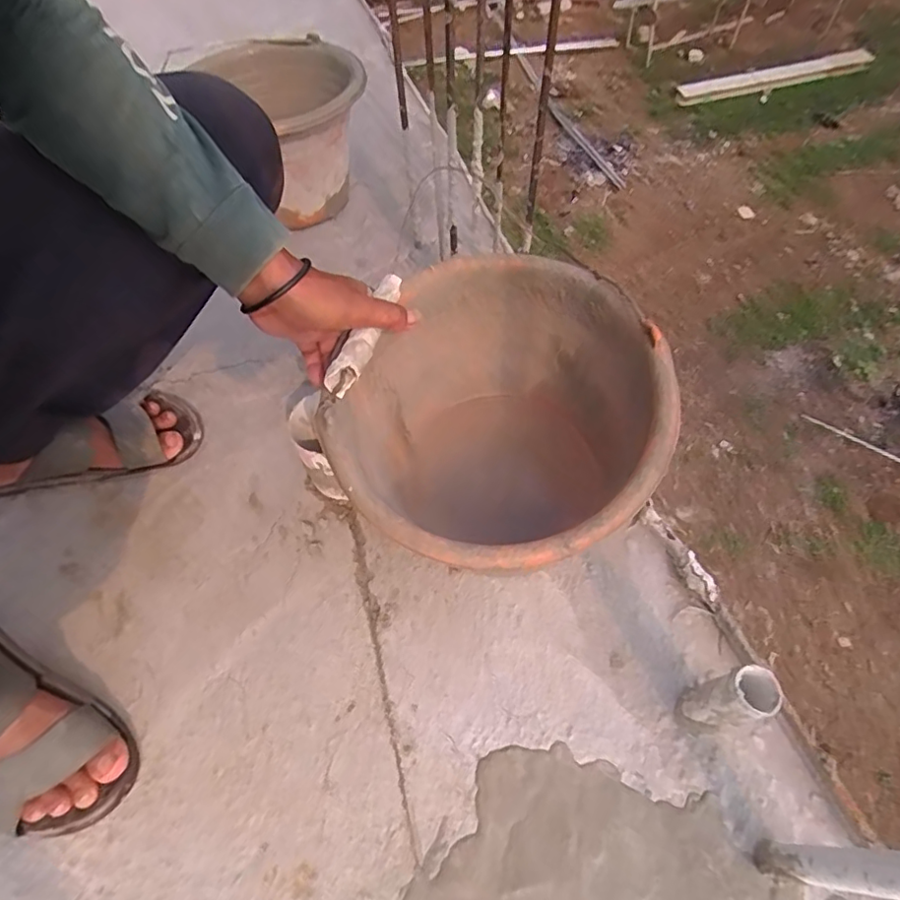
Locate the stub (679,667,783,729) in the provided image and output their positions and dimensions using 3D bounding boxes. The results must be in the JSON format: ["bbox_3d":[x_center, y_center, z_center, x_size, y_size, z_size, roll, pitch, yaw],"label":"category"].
[{"bbox_3d":[0.208,0.192,0.433,0.037,0.123,0.031,-9,58,-2],"label":"stub"}]

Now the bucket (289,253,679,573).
[{"bbox_3d":[0.036,0.008,0.530,0.263,0.245,0.275,-1,57,2],"label":"bucket"}]

